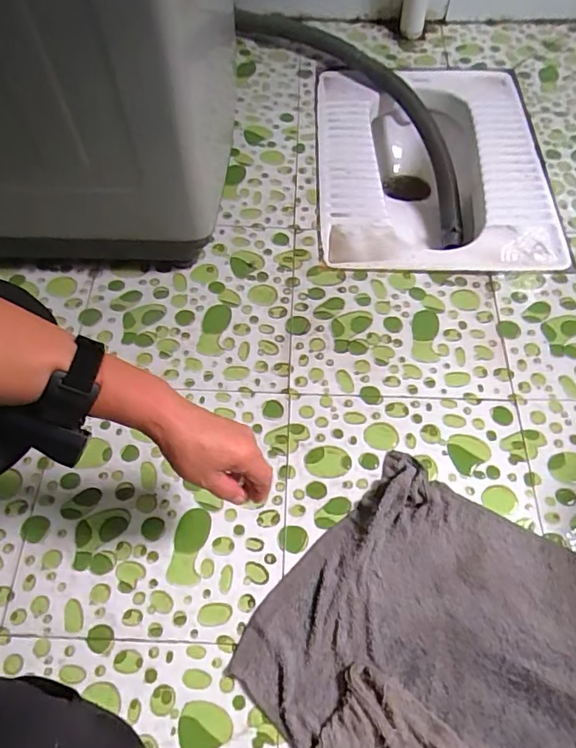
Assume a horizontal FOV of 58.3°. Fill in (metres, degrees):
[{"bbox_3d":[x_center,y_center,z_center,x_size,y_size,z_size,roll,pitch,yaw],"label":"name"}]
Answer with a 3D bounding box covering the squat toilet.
[{"bbox_3d":[0.253,-0.350,0.978,0.390,0.165,0.513,1,61,2],"label":"squat toilet"}]

